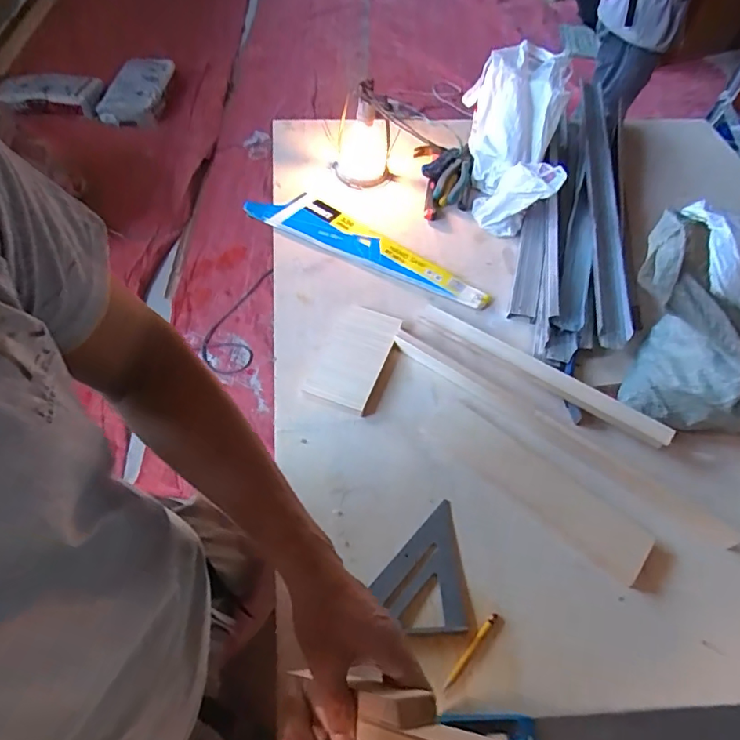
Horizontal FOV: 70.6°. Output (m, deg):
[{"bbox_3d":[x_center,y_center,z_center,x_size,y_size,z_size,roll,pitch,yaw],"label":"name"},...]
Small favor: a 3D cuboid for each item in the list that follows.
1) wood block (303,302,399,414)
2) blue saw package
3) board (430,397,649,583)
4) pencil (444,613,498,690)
[{"bbox_3d":[-0.027,-0.024,0.921,0.107,0.014,0.210,19,56,11],"label":"wood block"},{"bbox_3d":[0.001,-0.260,1.082,0.529,0.029,0.125,27,58,16],"label":"blue saw package"},{"bbox_3d":[0.247,0.174,0.796,0.356,0.012,0.091,37,61,21],"label":"board"},{"bbox_3d":[0.128,0.356,0.667,0.009,0.006,0.110,38,61,22],"label":"pencil"}]

